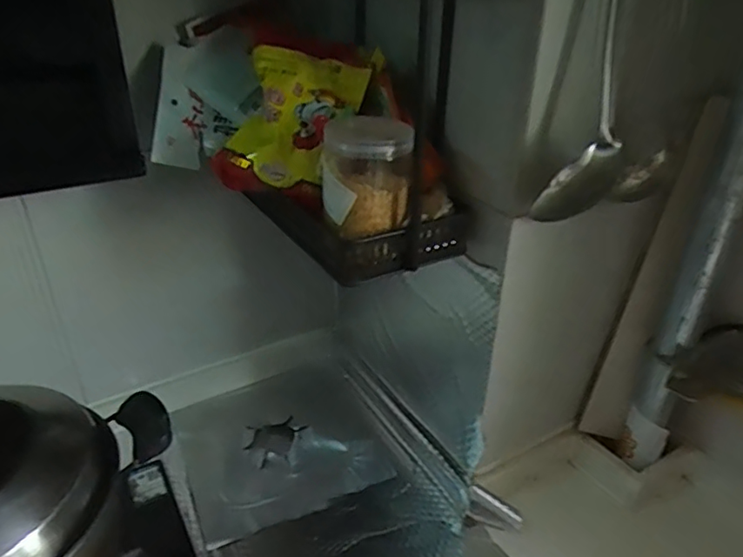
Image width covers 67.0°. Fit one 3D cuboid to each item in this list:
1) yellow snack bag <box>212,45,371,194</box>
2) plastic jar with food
[{"bbox_3d":[-0.089,-0.169,0.608,0.133,0.160,0.038,15,-4,11],"label":"yellow snack bag"},{"bbox_3d":[-0.004,-0.102,0.548,0.086,0.096,0.085,-2,30,1],"label":"plastic jar with food"}]

